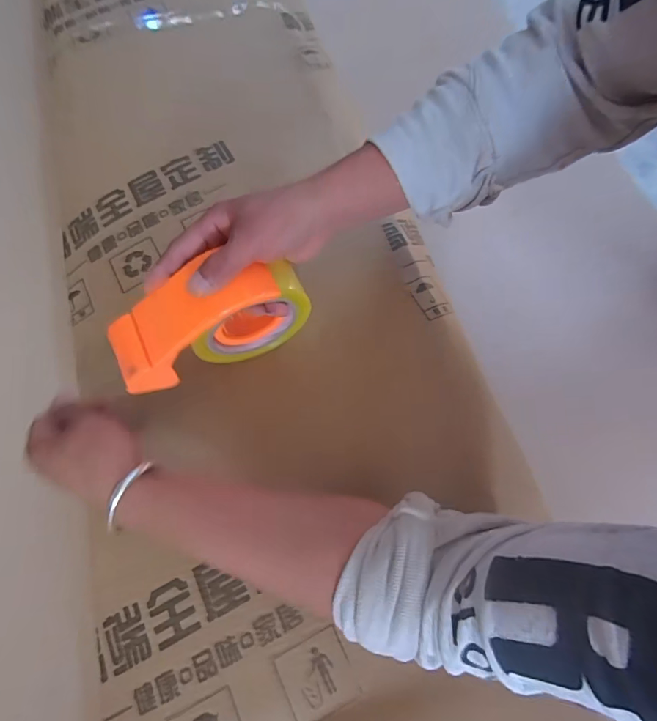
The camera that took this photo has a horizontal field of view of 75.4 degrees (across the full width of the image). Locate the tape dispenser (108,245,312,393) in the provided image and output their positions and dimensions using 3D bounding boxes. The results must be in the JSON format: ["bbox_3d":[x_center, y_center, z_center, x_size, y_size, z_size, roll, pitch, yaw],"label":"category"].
[{"bbox_3d":[-0.102,-0.033,0.376,0.162,0.104,0.058,-26,69,-9],"label":"tape dispenser"}]

